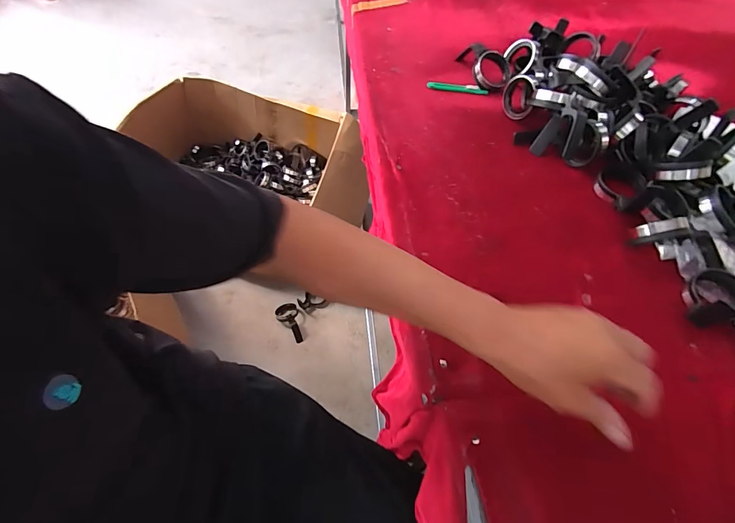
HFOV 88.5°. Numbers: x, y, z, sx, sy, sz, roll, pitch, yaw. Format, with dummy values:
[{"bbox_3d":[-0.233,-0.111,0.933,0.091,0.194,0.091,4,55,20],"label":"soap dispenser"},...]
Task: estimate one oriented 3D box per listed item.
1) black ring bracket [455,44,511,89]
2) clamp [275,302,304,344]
[{"bbox_3d":[0.225,-0.390,0.747,0.133,0.048,0.071,38,63,19],"label":"black ring bracket"},{"bbox_3d":[-0.242,0.196,1.208,0.070,0.036,0.137,-26,75,-18],"label":"clamp"}]

